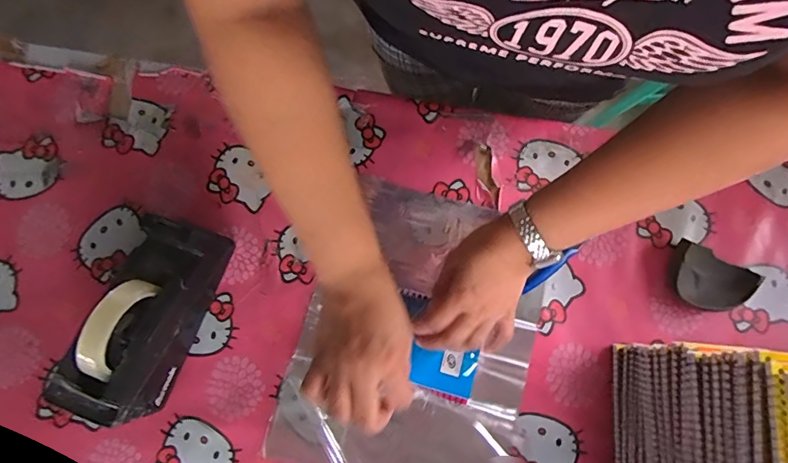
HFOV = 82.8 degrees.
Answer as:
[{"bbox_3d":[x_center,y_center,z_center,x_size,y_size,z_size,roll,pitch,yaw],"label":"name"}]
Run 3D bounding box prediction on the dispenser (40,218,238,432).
[{"bbox_3d":[-0.251,0.085,0.455,0.073,0.126,0.197,22,80,5],"label":"dispenser"}]

